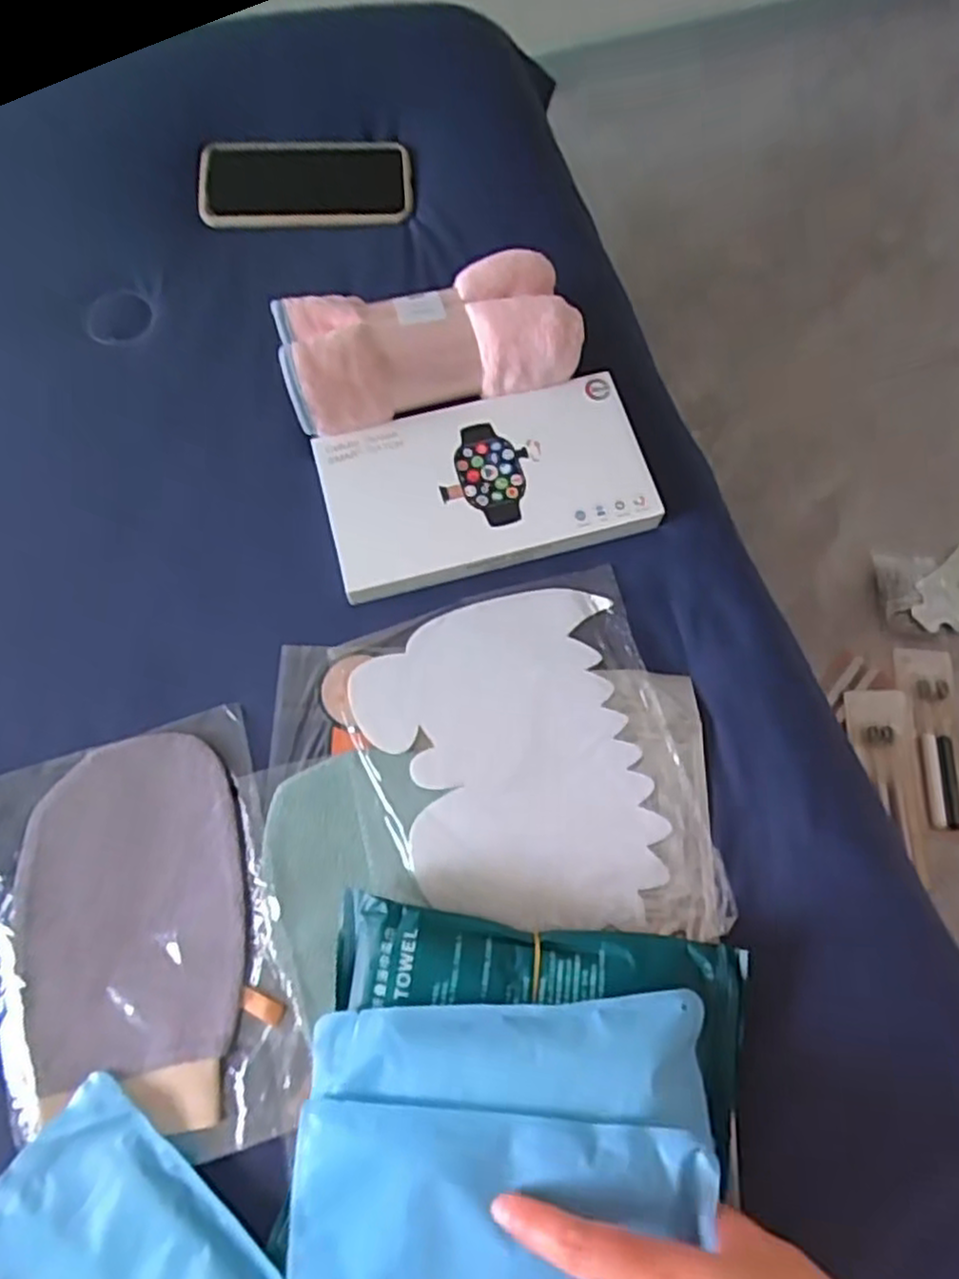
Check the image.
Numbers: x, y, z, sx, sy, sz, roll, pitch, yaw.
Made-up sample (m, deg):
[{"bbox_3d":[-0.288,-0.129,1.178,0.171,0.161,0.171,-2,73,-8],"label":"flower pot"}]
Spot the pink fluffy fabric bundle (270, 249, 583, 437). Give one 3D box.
[{"bbox_3d":[-0.033,-0.190,0.476,0.185,0.067,0.080,-16,68,-5],"label":"pink fluffy fabric bundle"}]

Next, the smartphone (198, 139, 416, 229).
[{"bbox_3d":[-0.130,-0.343,0.552,0.156,0.016,0.066,-3,86,-3],"label":"smartphone"}]

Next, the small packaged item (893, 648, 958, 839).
[{"bbox_3d":[0.556,0.121,0.892,0.067,0.018,0.229,2,68,2],"label":"small packaged item"}]

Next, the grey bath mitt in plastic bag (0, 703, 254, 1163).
[{"bbox_3d":[-0.189,0.156,0.397,0.144,0.014,0.211,-14,68,-4],"label":"grey bath mitt in plastic bag"}]

